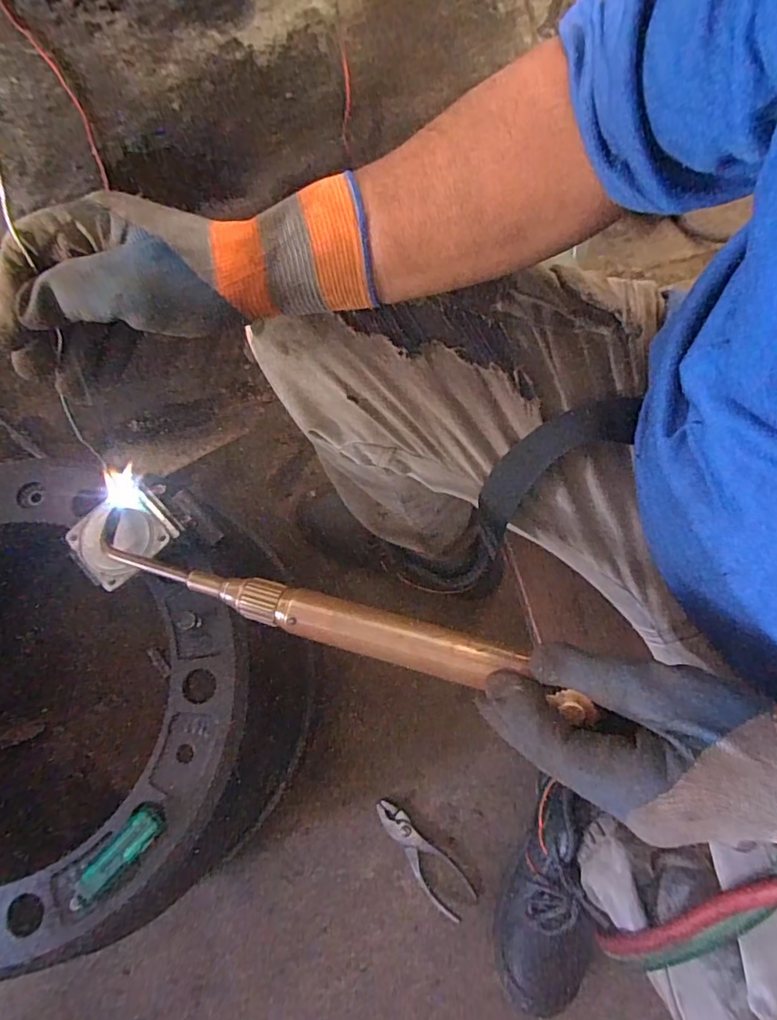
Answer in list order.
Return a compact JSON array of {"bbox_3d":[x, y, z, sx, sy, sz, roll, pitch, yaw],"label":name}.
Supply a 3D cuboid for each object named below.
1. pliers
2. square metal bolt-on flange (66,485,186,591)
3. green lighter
[{"bbox_3d":[0.037,0.405,0.620,0.144,0.015,0.046,42,79,11],"label":"pliers"},{"bbox_3d":[-0.203,0.018,0.403,0.073,0.008,0.057,-40,78,-10],"label":"square metal bolt-on flange"},{"bbox_3d":[-0.200,0.256,0.389,0.022,0.009,0.075,40,78,10],"label":"green lighter"}]

